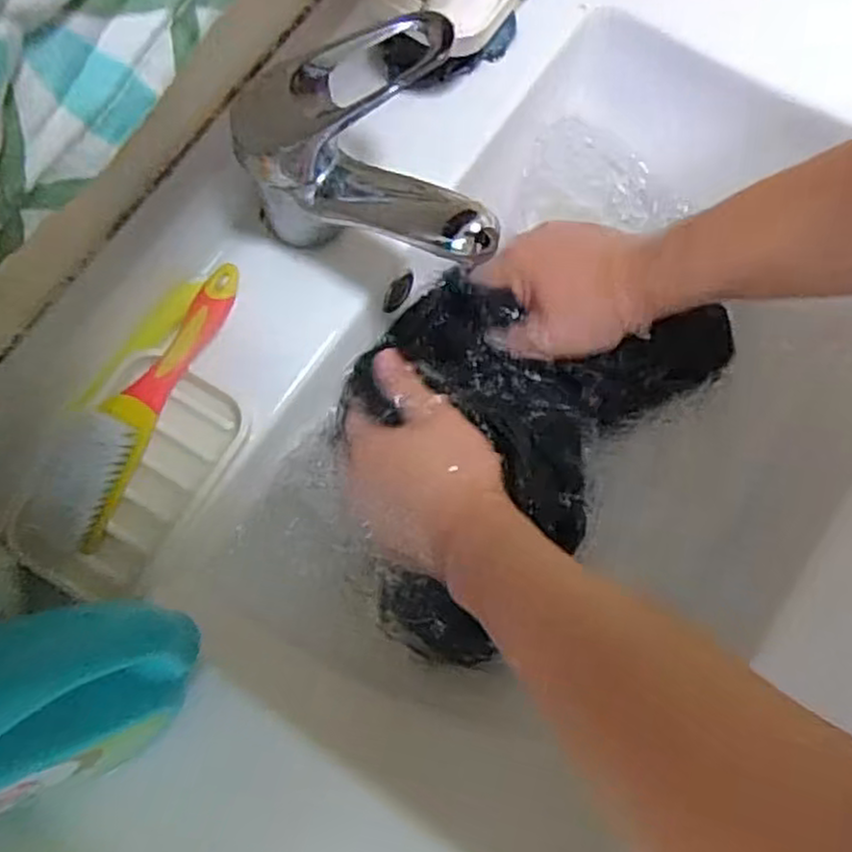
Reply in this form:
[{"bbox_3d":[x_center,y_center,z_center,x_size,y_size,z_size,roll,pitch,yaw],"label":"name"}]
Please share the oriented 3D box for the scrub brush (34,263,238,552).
[{"bbox_3d":[-0.155,-0.014,0.406,0.039,0.037,0.167,24,76,8],"label":"scrub brush"}]

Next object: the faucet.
[{"bbox_3d":[-0.016,-0.138,0.390,0.135,0.105,0.091,24,76,8],"label":"faucet"}]

